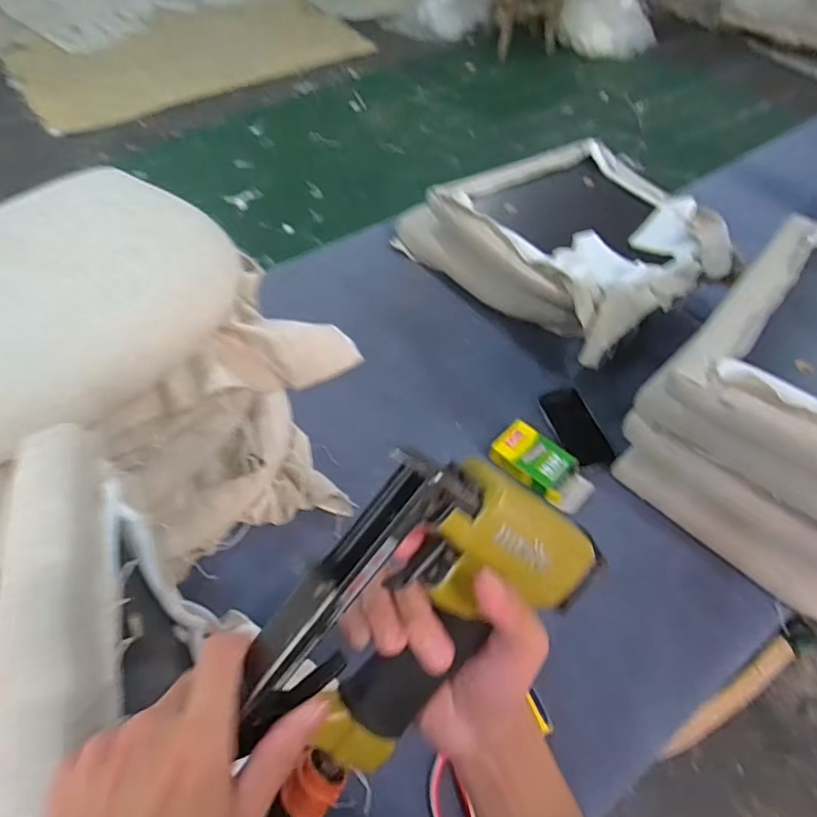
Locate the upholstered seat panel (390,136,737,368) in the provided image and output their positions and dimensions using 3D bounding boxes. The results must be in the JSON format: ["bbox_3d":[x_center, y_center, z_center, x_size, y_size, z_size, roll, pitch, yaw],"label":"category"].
[{"bbox_3d":[0.326,-0.347,1.136,0.461,0.163,0.564,-32,61,-23],"label":"upholstered seat panel"}]

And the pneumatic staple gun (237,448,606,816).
[{"bbox_3d":[-0.024,0.131,0.291,0.246,0.135,0.048,-49,26,6],"label":"pneumatic staple gun"}]

